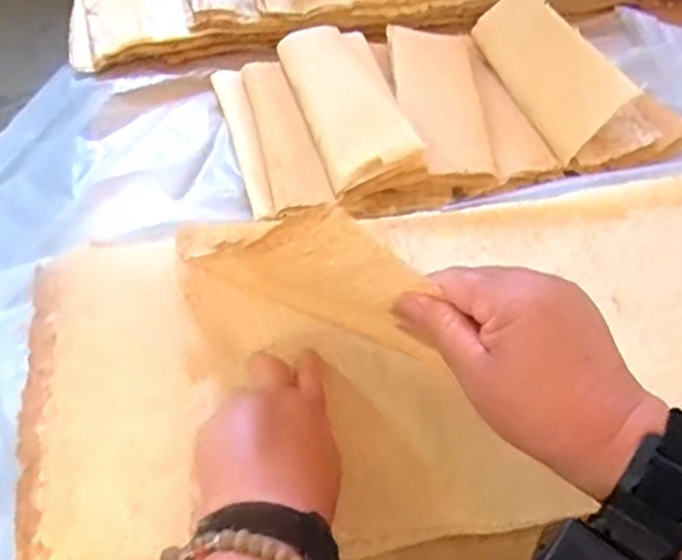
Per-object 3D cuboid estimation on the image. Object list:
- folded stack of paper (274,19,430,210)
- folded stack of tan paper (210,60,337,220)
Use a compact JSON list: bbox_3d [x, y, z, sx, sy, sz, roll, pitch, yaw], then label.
[{"bbox_3d":[0.009,-0.203,0.766,0.104,0.028,0.268,-13,54,-11],"label":"folded stack of paper"},{"bbox_3d":[-0.078,-0.161,0.761,0.082,0.021,0.256,-13,55,-12],"label":"folded stack of tan paper"}]

